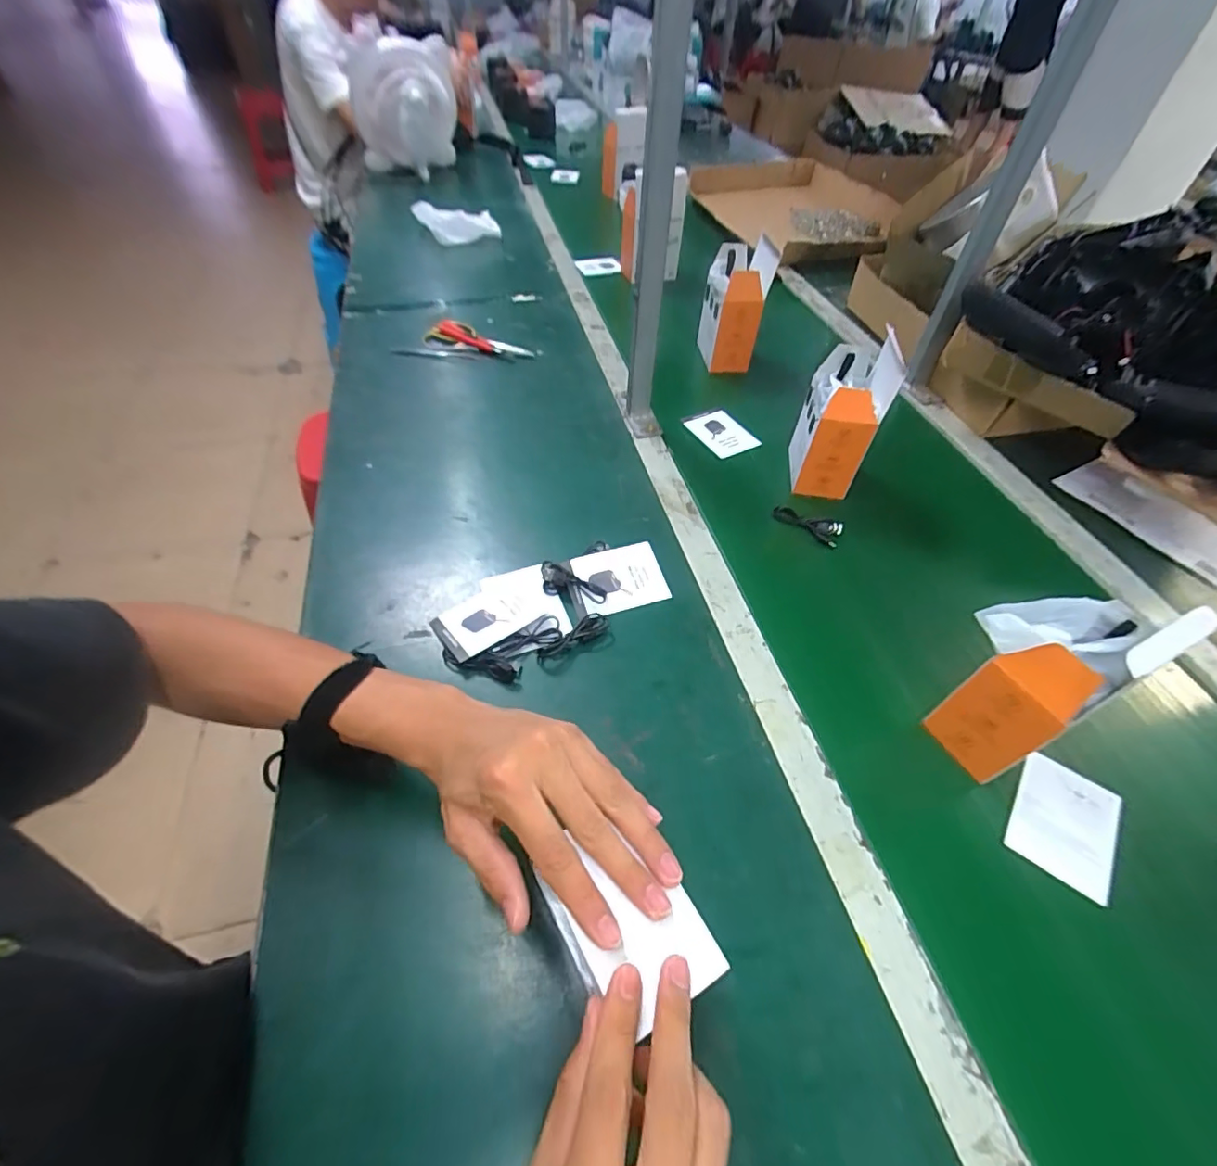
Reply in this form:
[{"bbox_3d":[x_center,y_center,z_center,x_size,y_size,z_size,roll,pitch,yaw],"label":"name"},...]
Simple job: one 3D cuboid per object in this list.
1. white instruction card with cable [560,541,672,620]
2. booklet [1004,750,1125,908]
[{"bbox_3d":[0.009,-0.004,0.563,0.100,0.010,0.073,-15,65,-17],"label":"white instruction card with cable"},{"bbox_3d":[0.371,0.195,0.443,0.072,0.006,0.098,31,57,22],"label":"booklet"}]

